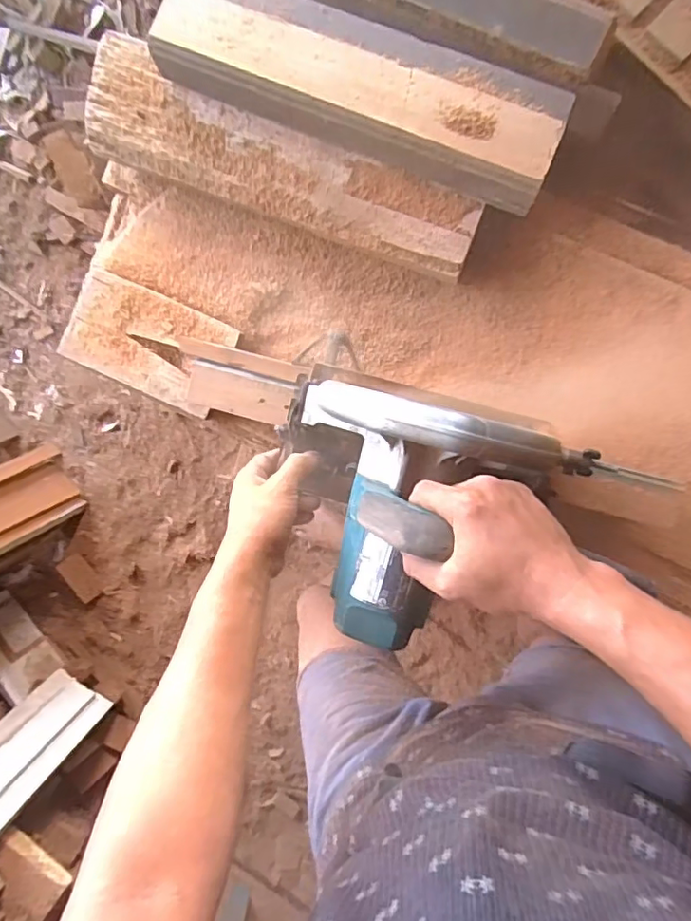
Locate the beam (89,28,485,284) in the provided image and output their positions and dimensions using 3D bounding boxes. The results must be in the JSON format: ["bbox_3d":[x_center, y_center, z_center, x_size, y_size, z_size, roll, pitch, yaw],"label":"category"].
[{"bbox_3d":[-0.072,-0.335,0.635,0.476,0.049,0.122,22,95,6],"label":"beam"}]

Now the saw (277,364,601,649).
[{"bbox_3d":[0.034,0.048,0.482,0.219,0.187,0.217,16,99,4],"label":"saw"}]

